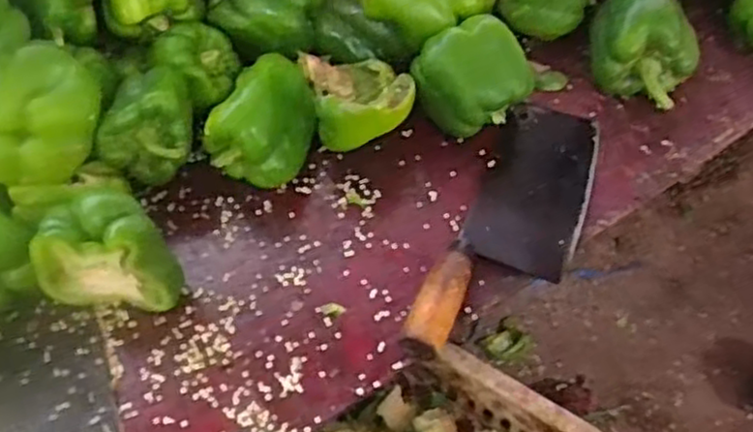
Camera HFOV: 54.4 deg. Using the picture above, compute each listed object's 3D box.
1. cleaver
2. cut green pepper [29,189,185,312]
[{"bbox_3d":[0.115,0.000,0.589,0.095,0.032,0.282,17,58,14],"label":"cleaver"},{"bbox_3d":[-0.204,0.028,0.552,0.100,0.090,0.049,5,56,7],"label":"cut green pepper"}]

